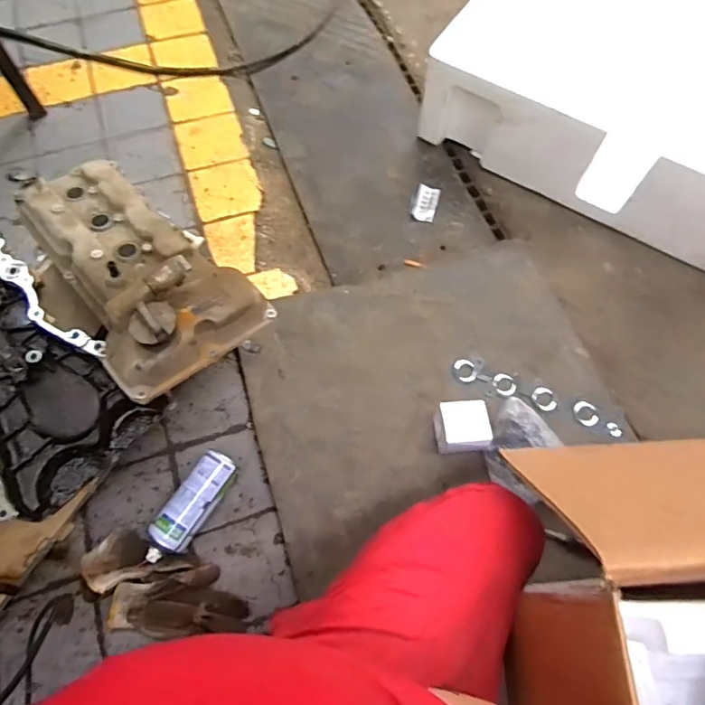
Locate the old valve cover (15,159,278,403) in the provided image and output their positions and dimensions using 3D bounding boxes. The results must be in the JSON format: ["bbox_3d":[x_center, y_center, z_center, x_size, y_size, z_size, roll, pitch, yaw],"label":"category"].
[{"bbox_3d":[-0.316,-0.137,0.723,0.210,0.109,0.381,-40,71,-16],"label":"old valve cover"}]

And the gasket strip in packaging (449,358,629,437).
[{"bbox_3d":[0.335,0.077,0.969,0.306,0.009,0.059,20,65,9],"label":"gasket strip in packaging"}]

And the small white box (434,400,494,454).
[{"bbox_3d":[0.187,0.133,0.907,0.083,0.071,0.084,-5,64,-4],"label":"small white box"}]

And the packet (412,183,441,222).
[{"bbox_3d":[0.164,-0.334,1.180,0.049,0.014,0.092,14,64,6],"label":"packet"}]

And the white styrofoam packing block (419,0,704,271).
[{"bbox_3d":[0.593,-0.578,1.176,0.708,0.235,0.553,30,67,13],"label":"white styrofoam packing block"}]

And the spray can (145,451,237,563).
[{"bbox_3d":[-0.259,0.249,0.852,0.060,0.054,0.183,30,67,13],"label":"spray can"}]

